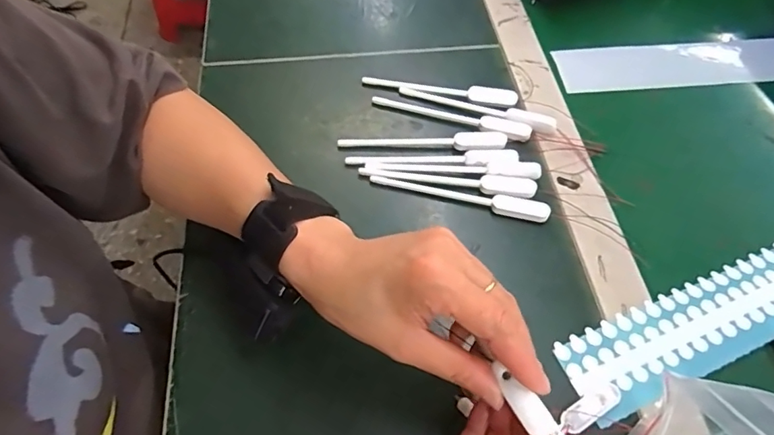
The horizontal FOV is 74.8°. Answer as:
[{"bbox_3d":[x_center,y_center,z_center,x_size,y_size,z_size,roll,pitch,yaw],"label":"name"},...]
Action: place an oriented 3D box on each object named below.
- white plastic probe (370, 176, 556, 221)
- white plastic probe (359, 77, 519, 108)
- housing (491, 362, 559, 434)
[{"bbox_3d":[0.058,-0.020,0.413,0.144,0.012,0.014,16,59,10],"label":"white plastic probe"},{"bbox_3d":[0.049,-0.123,0.478,0.144,0.009,0.019,13,58,8],"label":"white plastic probe"},{"bbox_3d":[0.068,0.094,0.256,0.014,0.007,0.039,-29,50,-17],"label":"housing"}]

